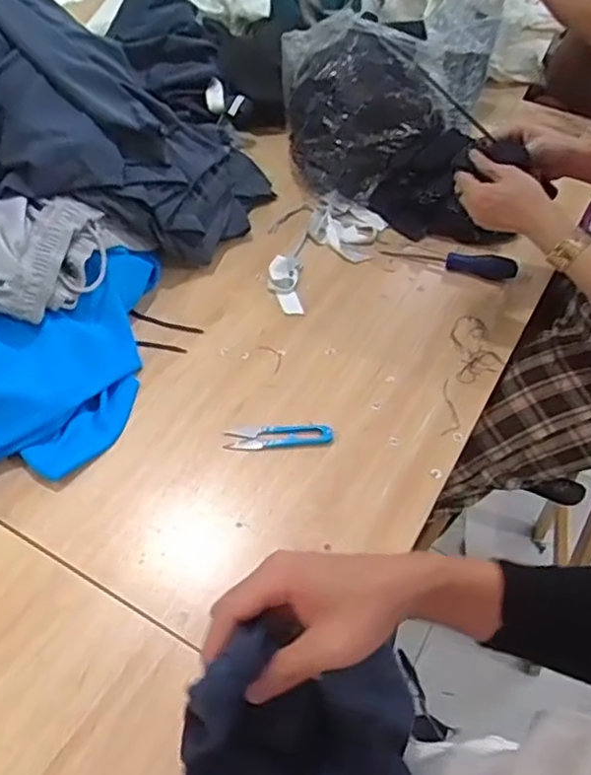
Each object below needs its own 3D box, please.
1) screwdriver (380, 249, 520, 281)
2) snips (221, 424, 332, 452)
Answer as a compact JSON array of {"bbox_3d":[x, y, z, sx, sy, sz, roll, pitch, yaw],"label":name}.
[{"bbox_3d":[0.221,-0.185,0.935,0.184,0.028,0.026,12,50,6],"label":"screwdriver"},{"bbox_3d":[-0.018,0.055,0.737,0.119,0.005,0.028,-2,50,-6],"label":"snips"}]

